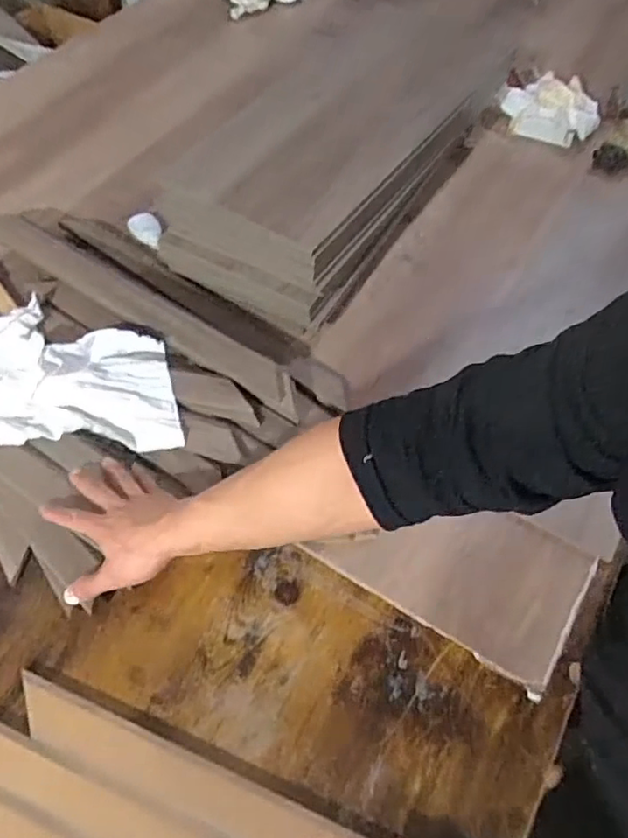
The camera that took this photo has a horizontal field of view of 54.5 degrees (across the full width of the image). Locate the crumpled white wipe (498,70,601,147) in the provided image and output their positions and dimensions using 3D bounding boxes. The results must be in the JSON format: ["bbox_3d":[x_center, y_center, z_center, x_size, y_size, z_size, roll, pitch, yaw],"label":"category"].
[{"bbox_3d":[0.406,-0.547,1.060,0.181,0.063,0.115,21,60,12],"label":"crumpled white wipe"}]

